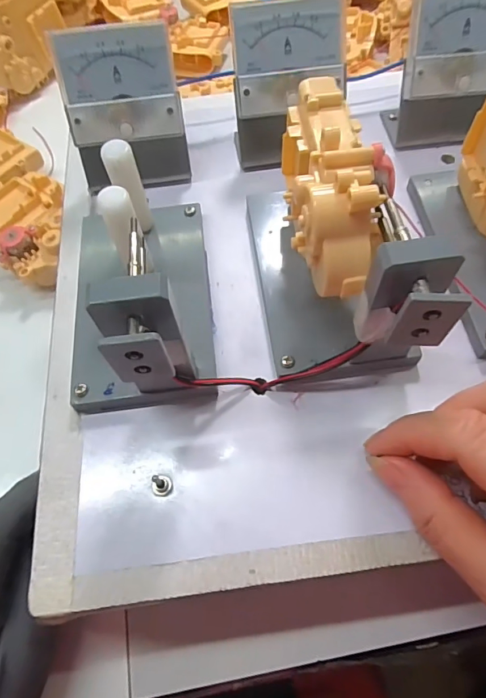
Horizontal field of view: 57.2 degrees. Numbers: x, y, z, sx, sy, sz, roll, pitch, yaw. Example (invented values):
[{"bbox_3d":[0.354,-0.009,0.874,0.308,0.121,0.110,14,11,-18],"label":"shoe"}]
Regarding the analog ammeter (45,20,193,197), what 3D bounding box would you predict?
[{"bbox_3d":[-0.067,-0.134,0.259,0.064,0.075,0.040,-11,62,-2],"label":"analog ammeter"}]

